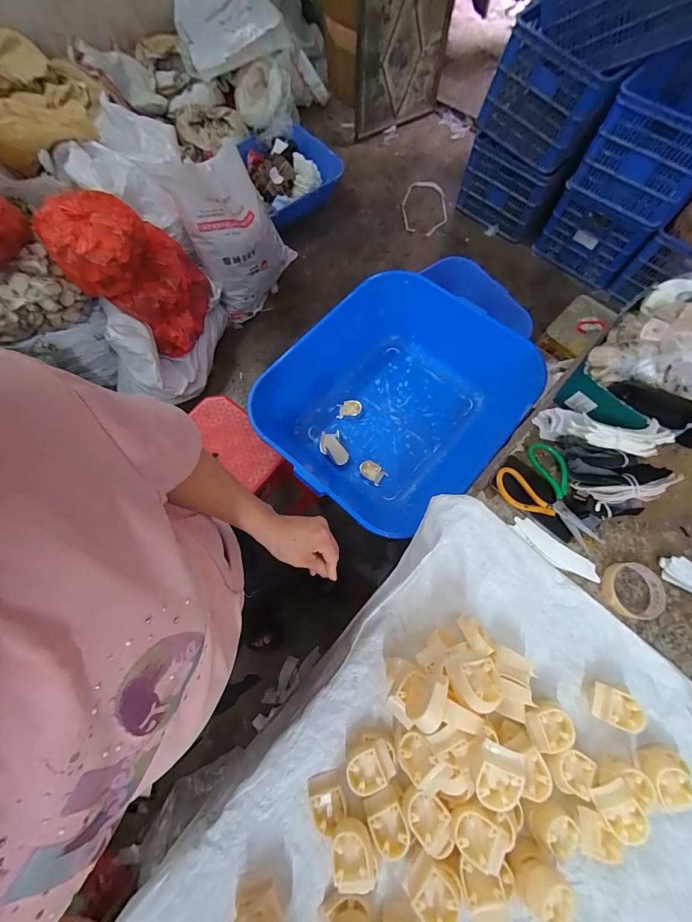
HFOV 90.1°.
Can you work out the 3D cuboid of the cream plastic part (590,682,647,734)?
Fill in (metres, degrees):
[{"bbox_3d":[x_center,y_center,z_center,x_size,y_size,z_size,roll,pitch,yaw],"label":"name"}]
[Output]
[{"bbox_3d":[0.386,0.354,0.496,0.059,0.035,0.050,22,72,7],"label":"cream plastic part"}]

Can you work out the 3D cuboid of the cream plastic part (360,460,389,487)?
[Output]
[{"bbox_3d":[0.069,0.029,0.889,0.067,0.018,0.045,37,74,12],"label":"cream plastic part"}]

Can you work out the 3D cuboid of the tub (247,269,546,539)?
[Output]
[{"bbox_3d":[0.114,-0.152,0.873,0.595,0.180,0.498,-43,77,-13],"label":"tub"}]

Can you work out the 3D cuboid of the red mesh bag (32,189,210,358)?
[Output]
[{"bbox_3d":[-0.740,-0.682,1.244,0.323,0.431,0.376,22,72,7],"label":"red mesh bag"}]

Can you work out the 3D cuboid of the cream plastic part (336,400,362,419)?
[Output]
[{"bbox_3d":[0.007,-0.144,0.951,0.069,0.017,0.045,-8,71,-3],"label":"cream plastic part"}]

